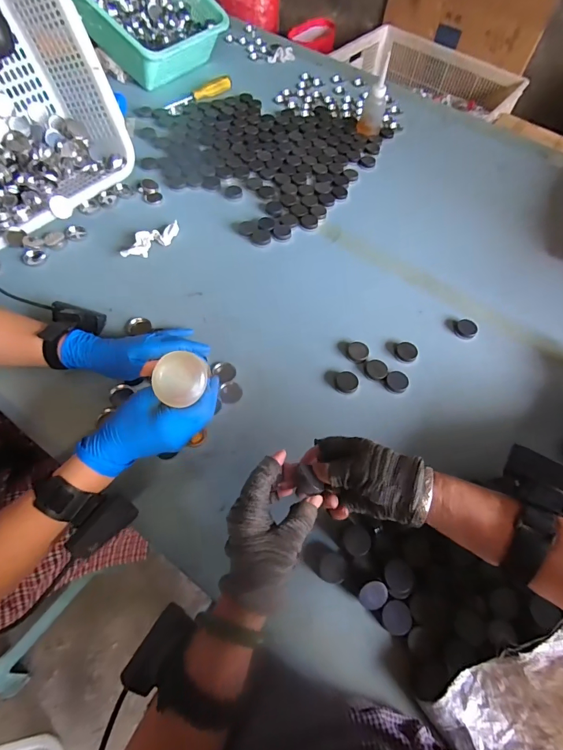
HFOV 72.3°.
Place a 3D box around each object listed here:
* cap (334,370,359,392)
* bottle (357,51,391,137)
[{"bbox_3d":[0.098,0.010,0.575,0.034,0.004,0.035,2,61,-3],"label":"cap"},{"bbox_3d":[0.211,-0.618,0.853,0.054,0.149,0.053,16,61,5],"label":"bottle"}]

